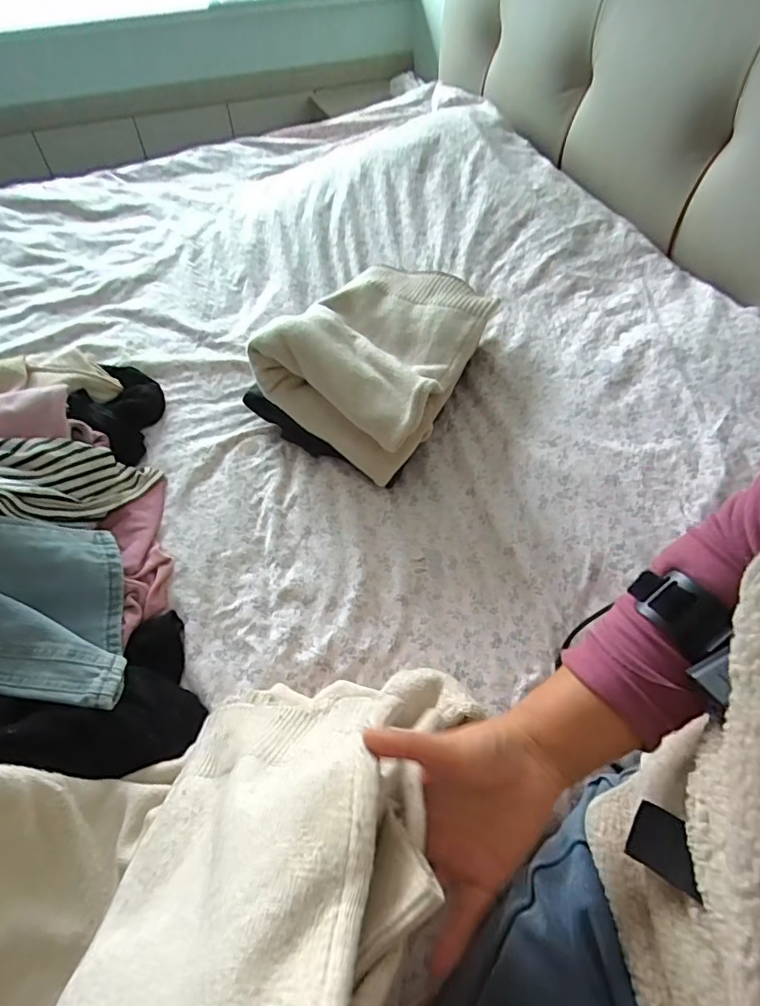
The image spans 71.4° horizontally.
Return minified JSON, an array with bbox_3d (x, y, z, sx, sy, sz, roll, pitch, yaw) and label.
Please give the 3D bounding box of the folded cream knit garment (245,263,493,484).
[{"bbox_3d":[0.000,-0.192,0.698,0.216,0.137,0.279,26,57,20],"label":"folded cream knit garment"}]

